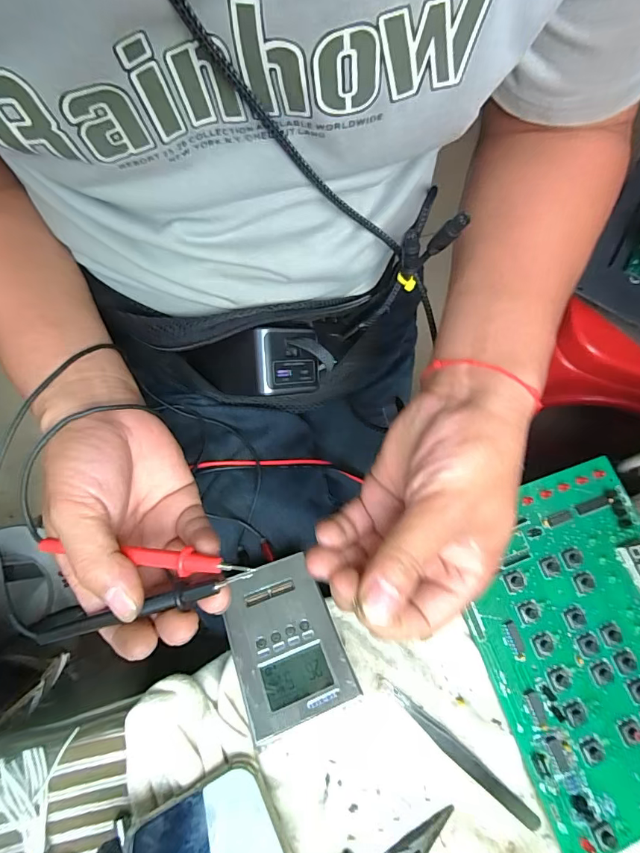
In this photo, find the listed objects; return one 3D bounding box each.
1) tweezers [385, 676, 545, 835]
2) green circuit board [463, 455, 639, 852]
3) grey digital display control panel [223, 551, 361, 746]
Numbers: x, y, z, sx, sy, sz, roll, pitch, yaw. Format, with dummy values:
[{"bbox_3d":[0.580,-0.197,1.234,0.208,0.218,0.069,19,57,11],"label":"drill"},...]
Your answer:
[{"bbox_3d":[0.090,0.211,0.276,0.127,0.009,0.010,42,77,9],"label":"tweezers"},{"bbox_3d":[0.186,0.144,0.291,0.153,0.013,0.210,-19,78,-6],"label":"green circuit board"},{"bbox_3d":[-0.025,0.137,0.281,0.066,0.004,0.099,-15,47,-16],"label":"grey digital display control panel"}]

